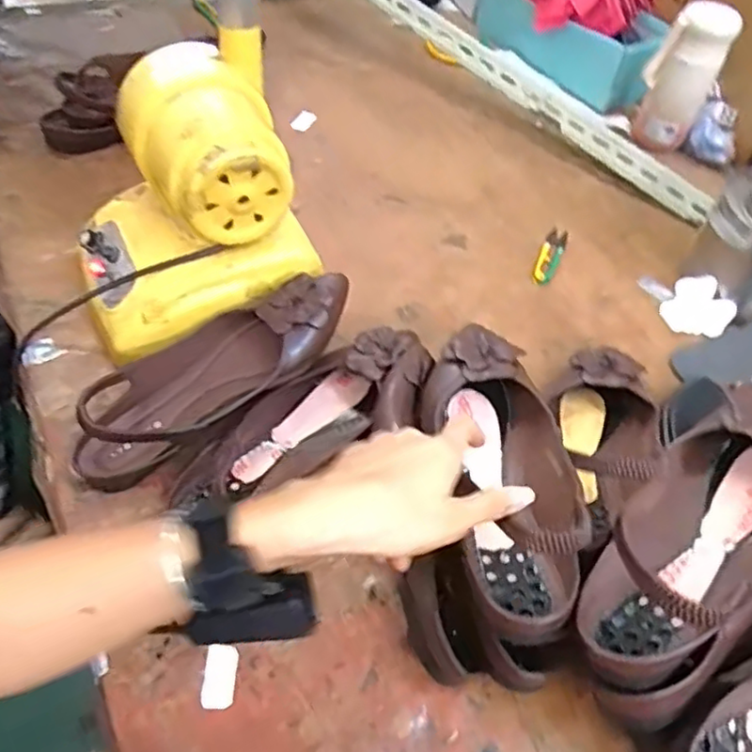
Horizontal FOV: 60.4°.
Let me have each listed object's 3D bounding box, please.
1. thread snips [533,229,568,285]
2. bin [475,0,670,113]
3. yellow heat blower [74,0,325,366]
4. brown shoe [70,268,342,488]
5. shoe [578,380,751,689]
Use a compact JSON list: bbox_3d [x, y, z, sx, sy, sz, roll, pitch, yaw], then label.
[{"bbox_3d":[0.202,-0.139,0.749,0.025,0.012,0.092,22,53,12],"label":"thread snips"},{"bbox_3d":[0.295,-0.525,0.994,0.136,0.091,0.336,-28,59,-25],"label":"bin"},{"bbox_3d":[-0.162,-0.243,0.468,0.202,0.453,0.163,-17,55,-18],"label":"yellow heat blower"},{"bbox_3d":[-0.137,-0.006,0.554,0.264,0.079,0.096,-37,63,-15],"label":"brown shoe"},{"bbox_3d":[0.225,0.093,0.418,0.258,0.074,0.103,-36,63,-29],"label":"shoe"}]

